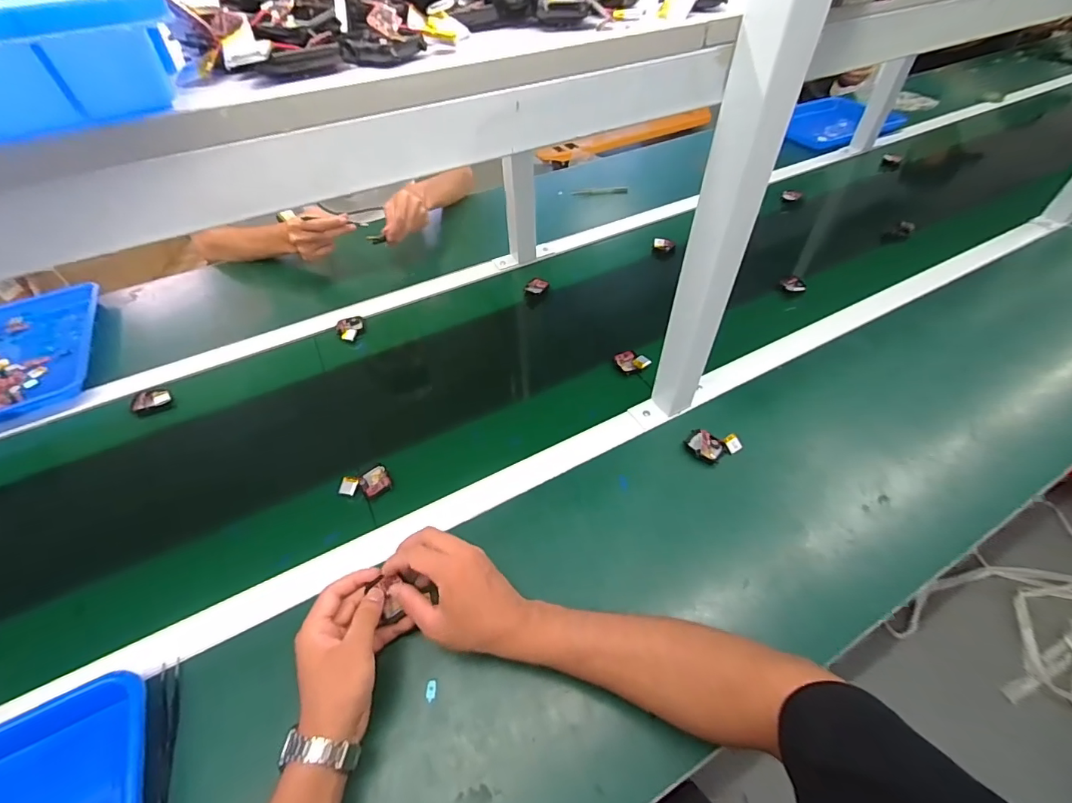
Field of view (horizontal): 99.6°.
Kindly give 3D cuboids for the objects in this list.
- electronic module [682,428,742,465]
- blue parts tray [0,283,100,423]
[{"bbox_3d":[0.227,0.058,0.579,0.068,0.012,0.045,12,51,12],"label":"electronic module"},{"bbox_3d":[-0.862,-0.064,0.743,0.259,0.058,0.327,-25,54,-18],"label":"blue parts tray"}]

